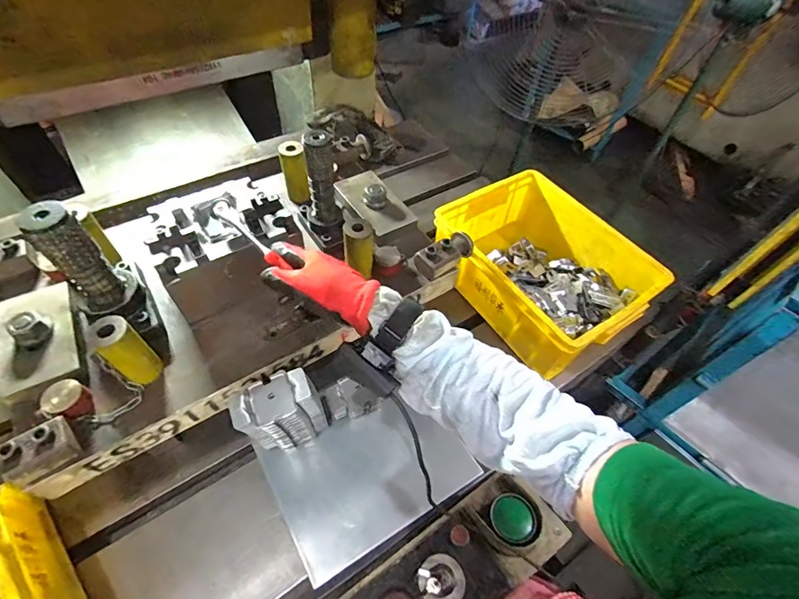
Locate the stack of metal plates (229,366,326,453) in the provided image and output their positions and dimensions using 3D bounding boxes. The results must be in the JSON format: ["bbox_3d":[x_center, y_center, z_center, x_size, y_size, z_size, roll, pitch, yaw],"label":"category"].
[{"bbox_3d":[-0.149,0.158,0.521,0.098,0.170,0.057,-23,58,-19],"label":"stack of metal plates"}]

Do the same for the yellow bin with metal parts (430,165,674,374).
[{"bbox_3d":[0.258,-0.056,0.742,0.267,0.151,0.341,-26,59,-20],"label":"yellow bin with metal parts"}]

